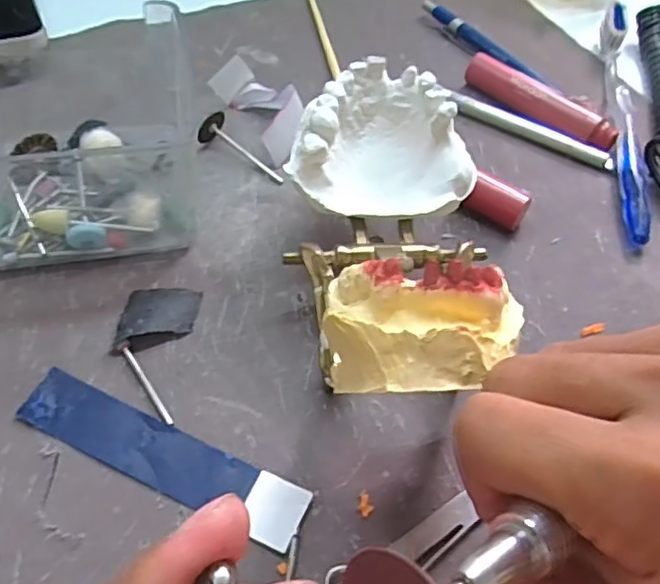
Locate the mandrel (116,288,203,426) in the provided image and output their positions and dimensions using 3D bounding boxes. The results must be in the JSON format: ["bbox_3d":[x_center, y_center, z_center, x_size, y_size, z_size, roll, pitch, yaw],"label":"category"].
[{"bbox_3d":[-0.066,0.019,0.235,0.027,0.007,0.055,7,53,0],"label":"mandrel"}]

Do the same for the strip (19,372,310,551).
[{"bbox_3d":[-0.056,0.054,0.211,0.102,0.004,0.021,23,55,11],"label":"strip"}]

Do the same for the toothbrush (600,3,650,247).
[{"bbox_3d":[0.155,-0.094,0.333,0.012,0.021,0.176,11,53,3],"label":"toothbrush"}]

